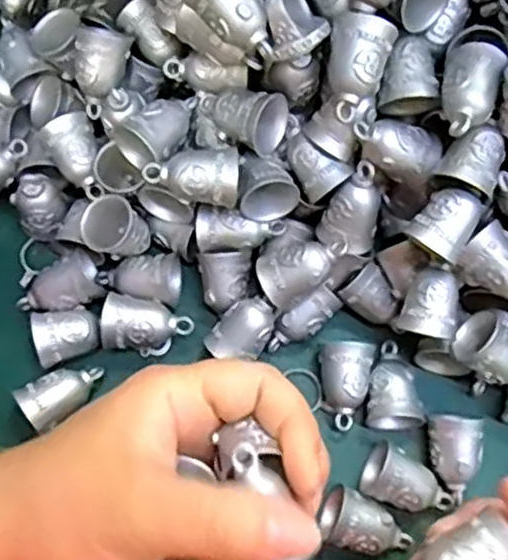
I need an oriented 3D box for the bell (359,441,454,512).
[{"bbox_3d":[0.064,0.086,0.306,0.034,0.024,0.022,26,76,6],"label":"bell"}]

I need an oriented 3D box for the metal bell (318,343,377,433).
[{"bbox_3d":[0.038,0.045,0.318,0.023,0.020,0.036,16,75,4],"label":"metal bell"}]

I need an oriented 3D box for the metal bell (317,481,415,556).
[{"bbox_3d":[0.045,0.102,0.300,0.037,0.025,0.022,27,76,6],"label":"metal bell"}]

